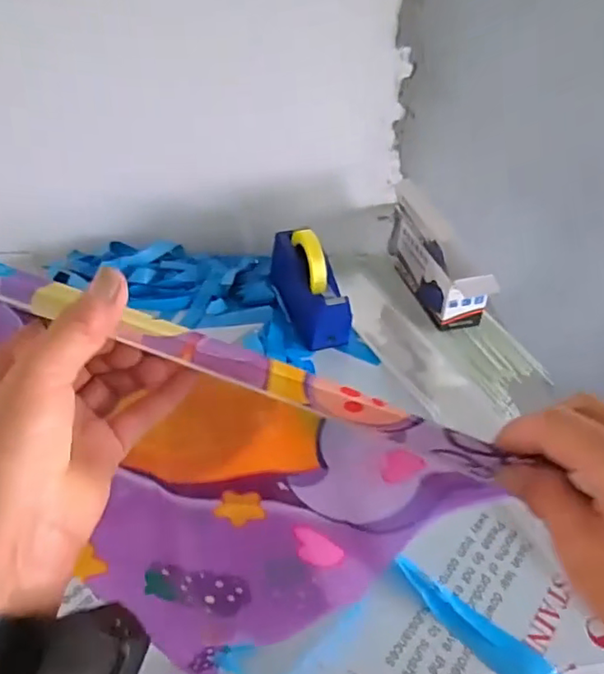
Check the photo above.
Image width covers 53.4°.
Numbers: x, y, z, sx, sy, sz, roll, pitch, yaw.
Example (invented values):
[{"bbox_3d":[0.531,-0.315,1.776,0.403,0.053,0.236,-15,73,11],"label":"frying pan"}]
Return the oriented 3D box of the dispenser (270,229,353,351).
[{"bbox_3d":[0.010,-0.090,0.975,0.068,0.137,0.191,-14,41,-20],"label":"dispenser"}]

